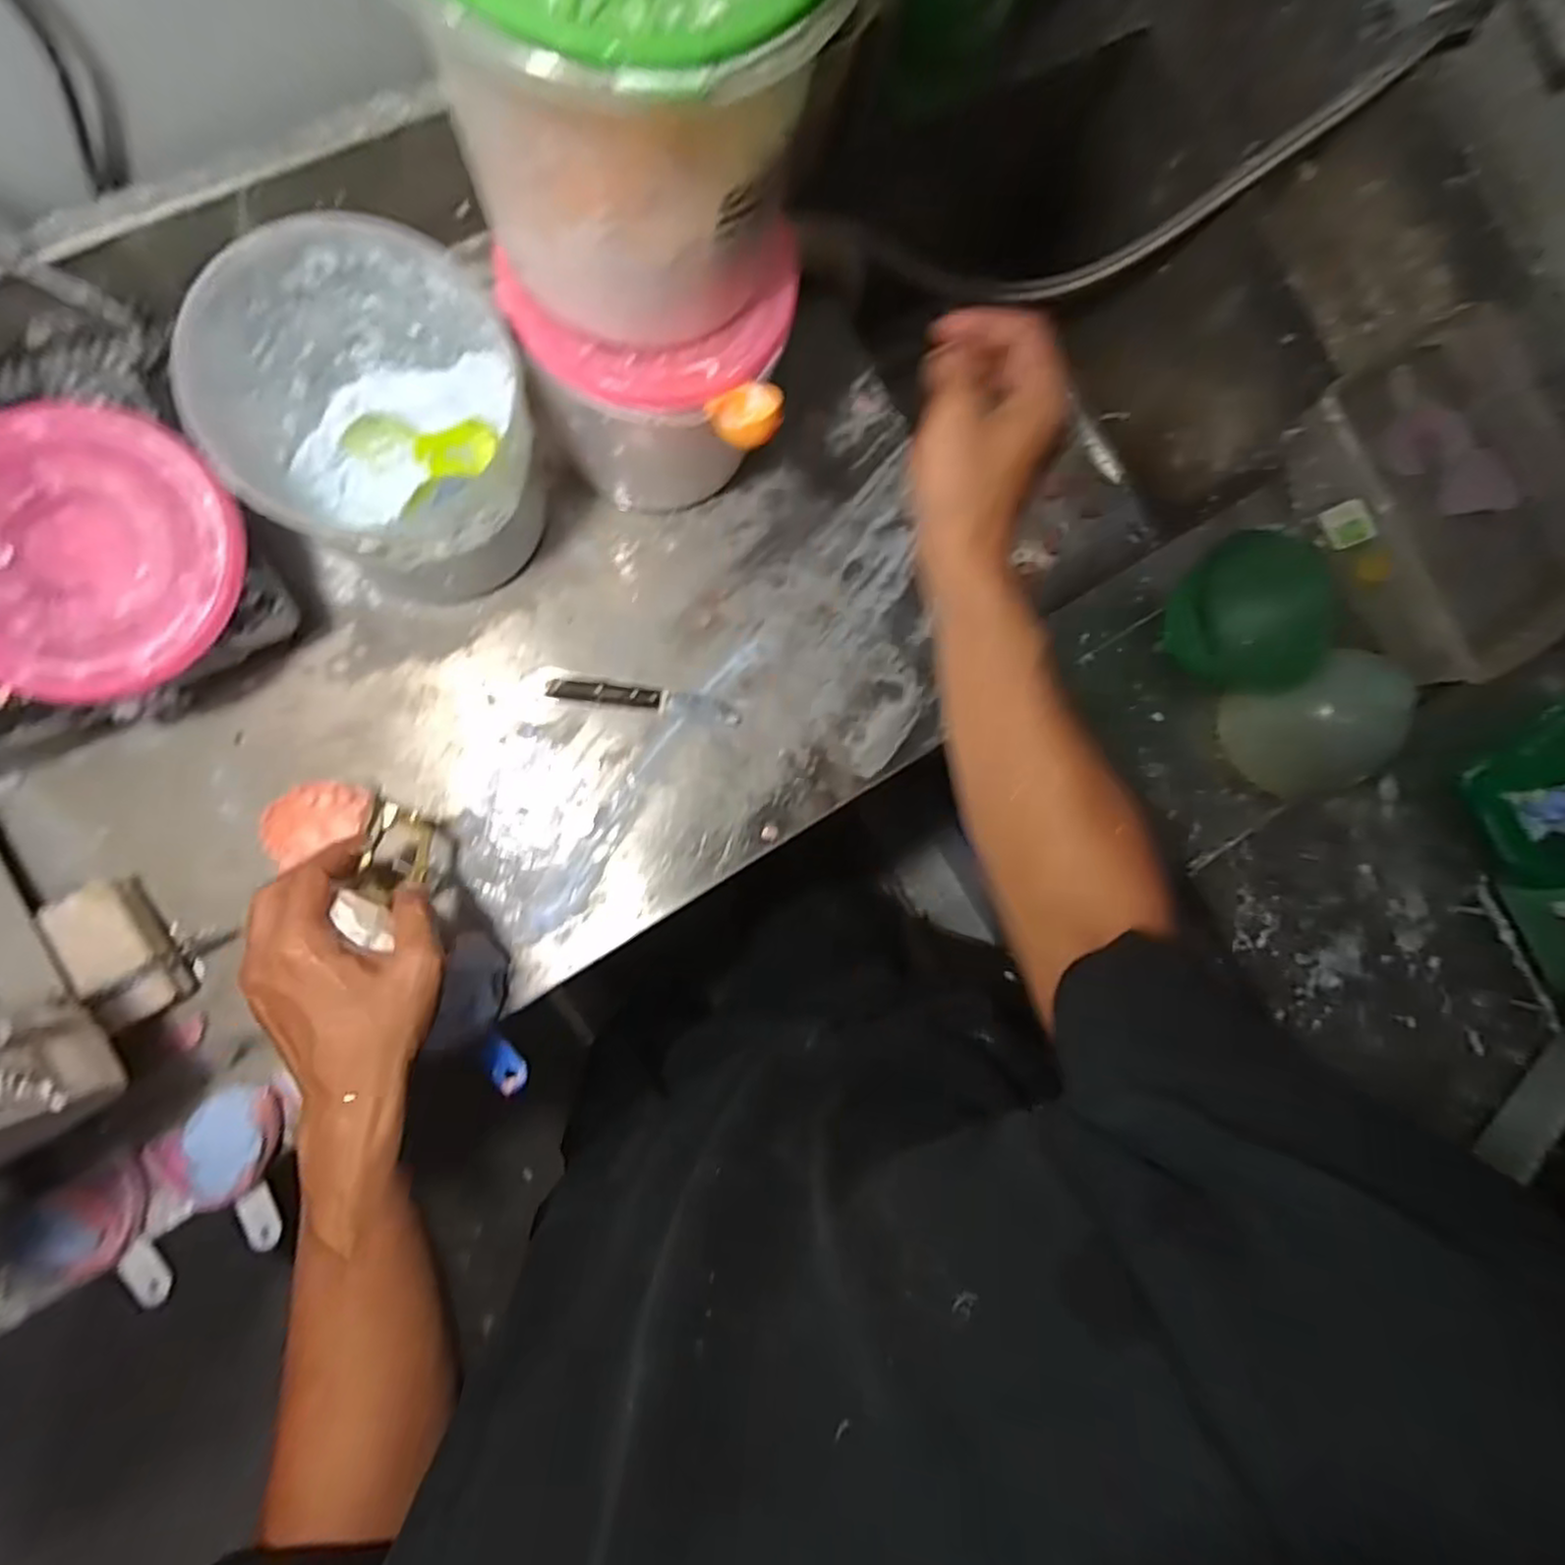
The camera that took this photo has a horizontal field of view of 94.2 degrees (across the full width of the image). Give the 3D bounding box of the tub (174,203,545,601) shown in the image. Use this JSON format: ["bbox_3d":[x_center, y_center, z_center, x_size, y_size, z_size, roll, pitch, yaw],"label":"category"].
[{"bbox_3d":[-0.228,-0.204,0.446,0.152,0.170,0.153,1,87,-10],"label":"tub"}]

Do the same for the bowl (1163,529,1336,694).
[{"bbox_3d":[0.361,-0.136,0.577,0.104,0.078,0.114,1,87,-10],"label":"bowl"}]

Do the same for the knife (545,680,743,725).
[{"bbox_3d":[-0.099,-0.062,0.534,0.135,0.019,0.019,7,86,-9],"label":"knife"}]

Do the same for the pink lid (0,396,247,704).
[{"bbox_3d":[-0.381,-0.125,0.392,0.156,0.015,0.156,1,85,-8],"label":"pink lid"}]

